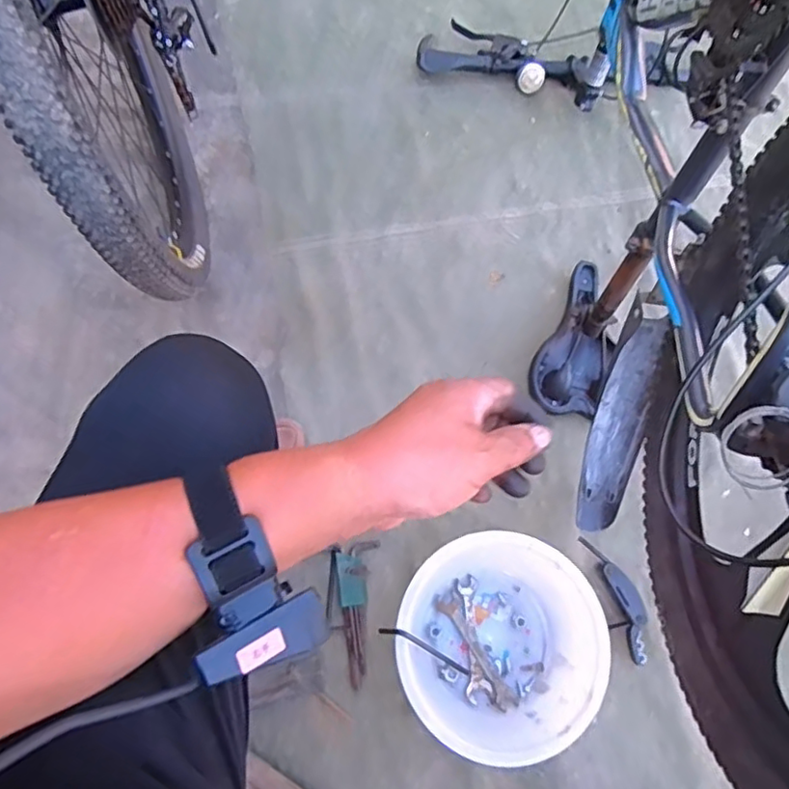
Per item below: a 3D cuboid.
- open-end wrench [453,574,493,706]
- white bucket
[{"bbox_3d":[0.101,0.315,0.791,0.031,0.010,0.149,-5,71,-3],"label":"open-end wrench"},{"bbox_3d":[0.129,0.302,0.748,0.238,0.081,0.233,0,75,0],"label":"white bucket"}]

